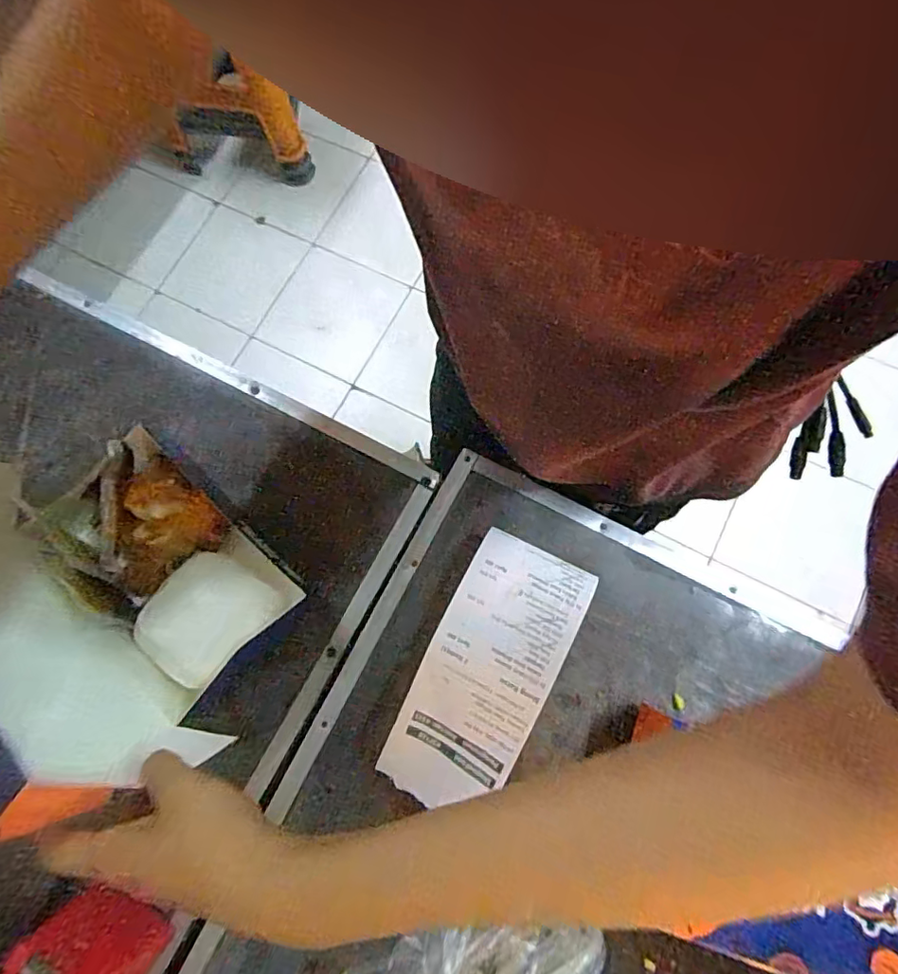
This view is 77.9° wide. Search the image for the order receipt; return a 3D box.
[{"bbox_3d":[0.024,0.124,0.368,0.083,0.050,0.178,26,77,9],"label":"order receipt"}]

